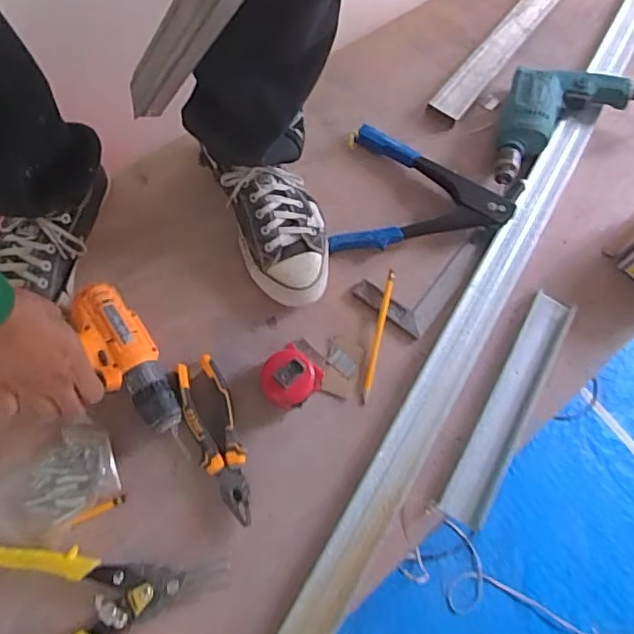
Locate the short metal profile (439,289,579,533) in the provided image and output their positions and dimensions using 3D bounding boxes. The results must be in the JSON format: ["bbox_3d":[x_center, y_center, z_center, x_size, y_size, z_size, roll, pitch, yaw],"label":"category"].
[{"bbox_3d":[0.232,0.098,0.676,0.051,0.016,0.310,28,67,11],"label":"short metal profile"}]

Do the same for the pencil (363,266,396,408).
[{"bbox_3d":[0.076,0.020,0.698,0.009,0.015,0.173,13,65,5],"label":"pencil"}]

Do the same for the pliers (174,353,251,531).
[{"bbox_3d":[-0.113,0.135,0.633,0.053,0.020,0.190,-17,67,-9],"label":"pliers"}]

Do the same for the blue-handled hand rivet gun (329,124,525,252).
[{"bbox_3d":[0.152,-0.166,0.772,0.236,0.043,0.198,11,65,3],"label":"blue-handled hand rivet gun"}]

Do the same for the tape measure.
[{"bbox_3d":[-0.032,0.071,0.657,0.063,0.039,0.069,41,69,17],"label":"tape measure"}]

